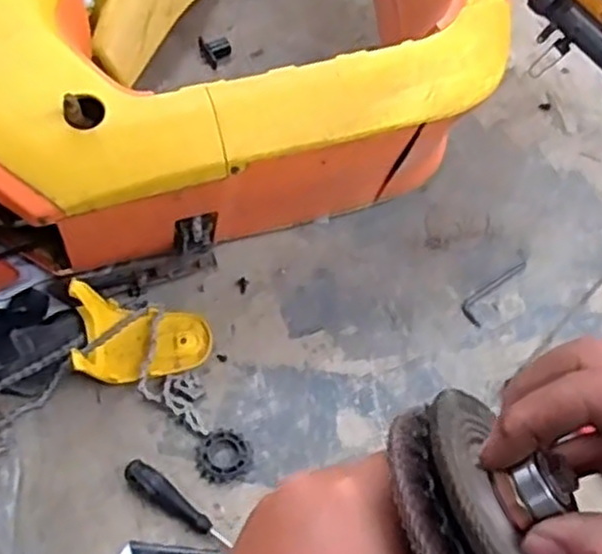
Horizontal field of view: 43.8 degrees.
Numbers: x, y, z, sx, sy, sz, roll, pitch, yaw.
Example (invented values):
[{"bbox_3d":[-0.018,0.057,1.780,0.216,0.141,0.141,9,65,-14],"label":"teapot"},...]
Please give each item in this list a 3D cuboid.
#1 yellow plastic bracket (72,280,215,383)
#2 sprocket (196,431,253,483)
[{"bbox_3d":[-0.188,0.065,0.900,0.153,0.074,0.106,-7,61,-8],"label":"yellow plastic bracket"},{"bbox_3d":[-0.090,0.204,0.860,0.064,0.011,0.060,2,60,-3],"label":"sprocket"}]

